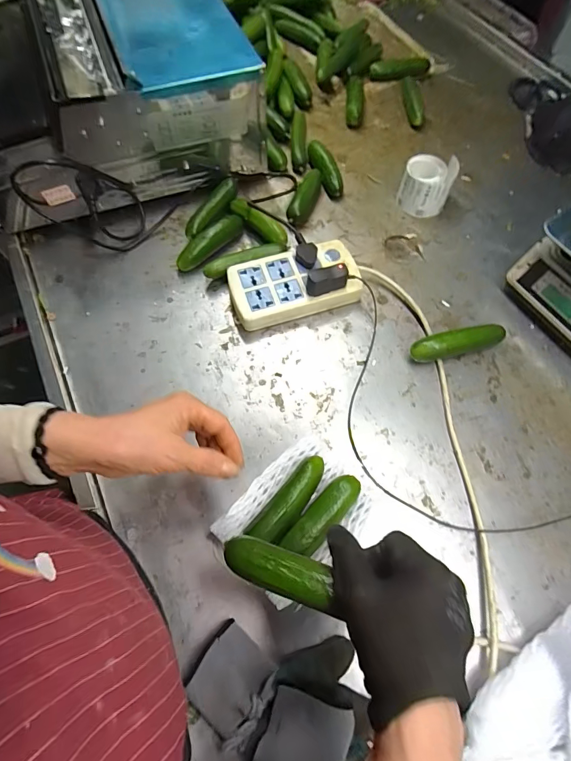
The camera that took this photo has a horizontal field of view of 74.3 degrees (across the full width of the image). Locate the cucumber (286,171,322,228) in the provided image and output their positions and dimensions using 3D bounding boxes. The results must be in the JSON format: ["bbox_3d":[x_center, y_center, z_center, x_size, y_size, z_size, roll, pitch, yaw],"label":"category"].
[{"bbox_3d":[0.034,-0.304,0.630,0.034,0.030,0.118,19,69,7],"label":"cucumber"}]

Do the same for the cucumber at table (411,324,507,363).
[{"bbox_3d":[0.232,-0.050,0.511,0.131,0.040,0.028,-14,69,-6],"label":"cucumber at table"}]

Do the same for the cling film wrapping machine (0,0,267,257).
[{"bbox_3d":[-0.318,-0.510,0.636,0.437,0.187,0.469,-21,70,-9],"label":"cling film wrapping machine"}]

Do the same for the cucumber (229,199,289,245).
[{"bbox_3d":[-0.042,-0.250,0.599,0.111,0.033,0.024,36,72,13],"label":"cucumber"}]

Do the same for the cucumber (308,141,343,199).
[{"bbox_3d":[0.069,-0.372,0.662,0.029,0.036,0.115,-18,69,-8],"label":"cucumber"}]

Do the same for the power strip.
[{"bbox_3d":[0.012,-0.141,0.551,0.182,0.042,0.097,-18,69,-8],"label":"power strip"}]

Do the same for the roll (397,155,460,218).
[{"bbox_3d":[0.230,-0.321,0.616,0.078,0.065,0.079,0,68,0],"label":"roll"}]

